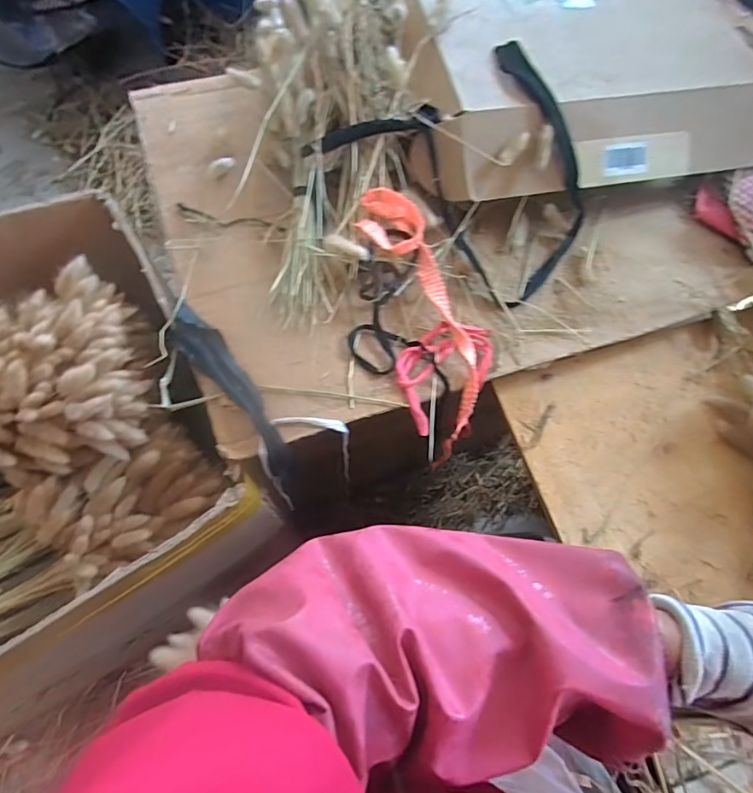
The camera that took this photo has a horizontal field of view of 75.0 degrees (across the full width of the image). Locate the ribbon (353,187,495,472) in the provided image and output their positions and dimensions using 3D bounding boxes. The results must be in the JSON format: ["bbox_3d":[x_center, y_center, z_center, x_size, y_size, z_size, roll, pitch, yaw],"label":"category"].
[{"bbox_3d":[0.047,-0.070,0.515,0.094,0.114,0.267,-13,79,-10],"label":"ribbon"}]

